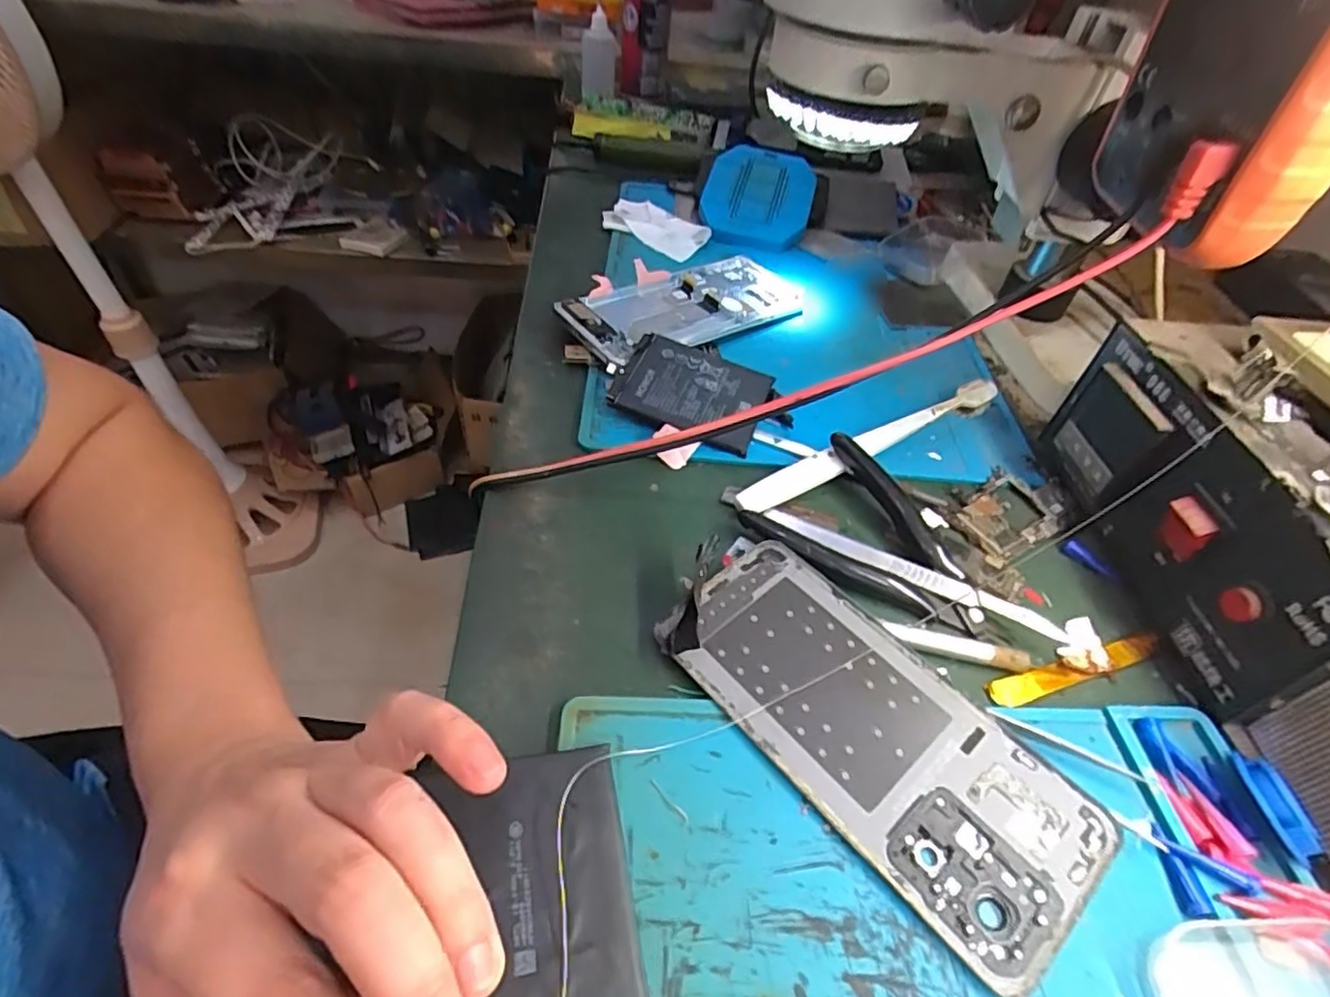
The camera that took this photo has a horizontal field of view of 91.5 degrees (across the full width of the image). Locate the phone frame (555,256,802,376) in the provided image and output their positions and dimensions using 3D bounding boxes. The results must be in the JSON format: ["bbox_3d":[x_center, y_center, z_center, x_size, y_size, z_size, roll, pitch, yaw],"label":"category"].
[{"bbox_3d":[0.017,-0.125,0.421,0.162,0.015,0.072,-26,53,-26],"label":"phone frame"}]

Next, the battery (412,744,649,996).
[{"bbox_3d":[-0.037,0.119,0.180,0.059,0.008,0.094,1,46,-16],"label":"battery"}]

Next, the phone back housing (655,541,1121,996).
[{"bbox_3d":[0.071,0.080,0.233,0.072,0.009,0.158,-31,56,-30],"label":"phone back housing"}]

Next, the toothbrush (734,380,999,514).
[{"bbox_3d":[0.112,-0.031,0.337,0.176,0.019,0.017,-22,52,-24],"label":"toothbrush"}]

